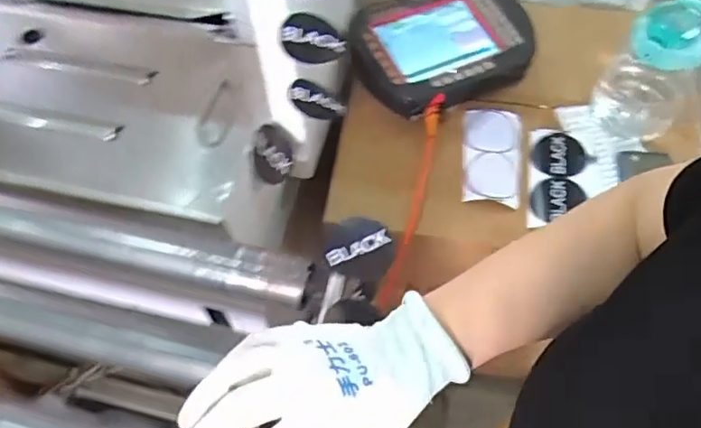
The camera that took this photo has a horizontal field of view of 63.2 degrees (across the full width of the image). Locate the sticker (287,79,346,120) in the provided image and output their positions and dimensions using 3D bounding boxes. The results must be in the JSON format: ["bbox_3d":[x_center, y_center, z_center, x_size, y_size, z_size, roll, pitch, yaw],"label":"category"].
[{"bbox_3d":[-0.047,-0.139,0.707,0.058,0.074,0.004,-20,48,44],"label":"sticker"}]

